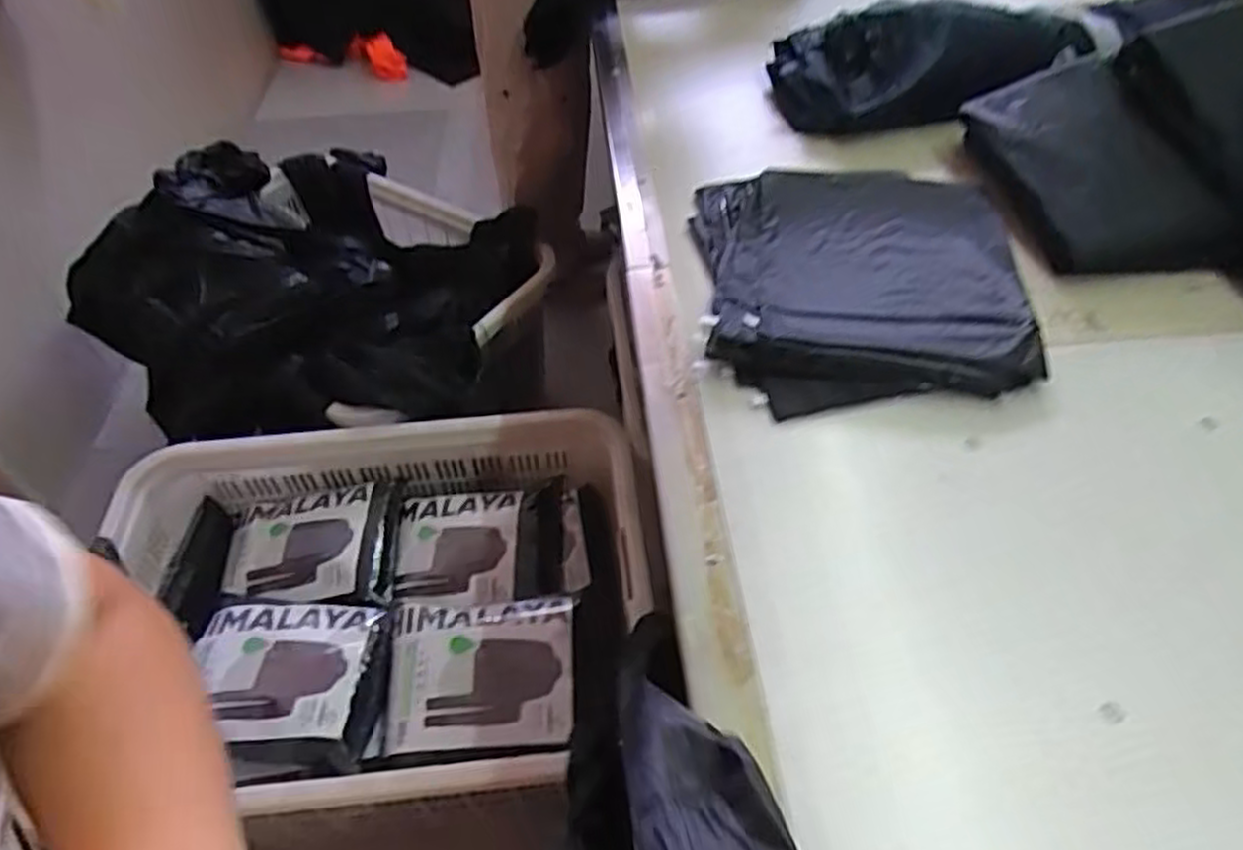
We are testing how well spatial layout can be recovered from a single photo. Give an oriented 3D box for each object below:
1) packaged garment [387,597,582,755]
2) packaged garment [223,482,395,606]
[{"bbox_3d":[-0.197,0.344,1.052,0.262,0.044,0.220,-2,48,0],"label":"packaged garment"},{"bbox_3d":[-0.516,0.206,1.235,0.286,0.058,0.229,-7,48,-4],"label":"packaged garment"}]

